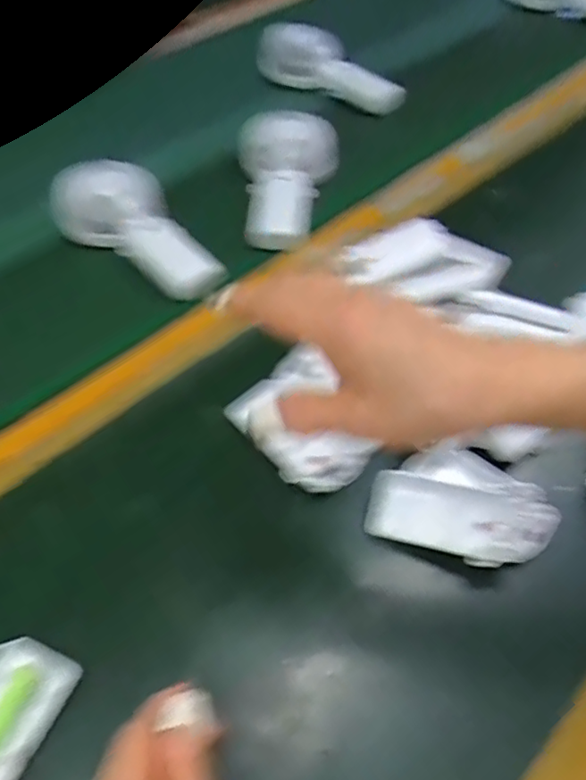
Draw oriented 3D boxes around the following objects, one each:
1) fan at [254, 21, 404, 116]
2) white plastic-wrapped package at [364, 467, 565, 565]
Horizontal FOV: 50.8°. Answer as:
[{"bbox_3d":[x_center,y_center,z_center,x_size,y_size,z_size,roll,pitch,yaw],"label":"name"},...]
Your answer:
[{"bbox_3d":[0.051,-0.415,0.784,0.204,0.068,0.047,30,57,20],"label":"fan"},{"bbox_3d":[0.111,0.090,0.410,0.121,0.017,0.051,11,53,7],"label":"white plastic-wrapped package"}]

